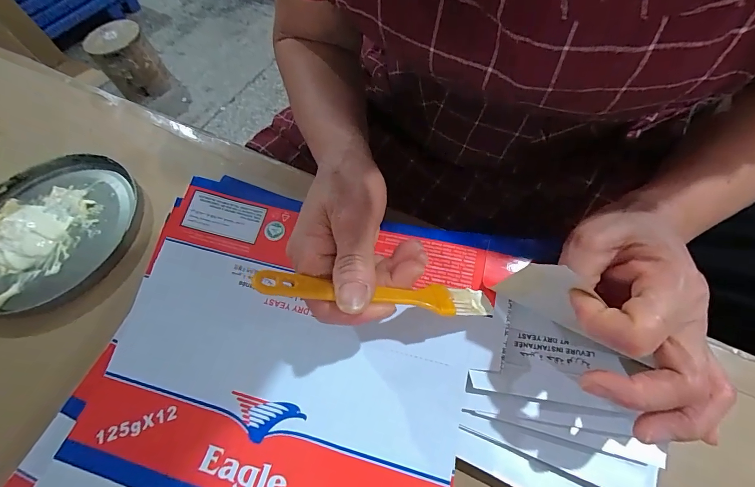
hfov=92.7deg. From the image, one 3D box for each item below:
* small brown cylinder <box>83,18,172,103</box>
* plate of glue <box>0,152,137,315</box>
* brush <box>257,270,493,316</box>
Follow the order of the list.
[{"bbox_3d":[-1.041,-0.764,1.519,0.210,0.249,0.175,-37,69,-13],"label":"small brown cylinder"},{"bbox_3d":[-0.311,-0.017,0.337,0.153,0.022,0.168,-2,60,4],"label":"plate of glue"},{"bbox_3d":[0.003,0.028,0.202,0.138,0.007,0.018,9,64,-19],"label":"brush"}]

